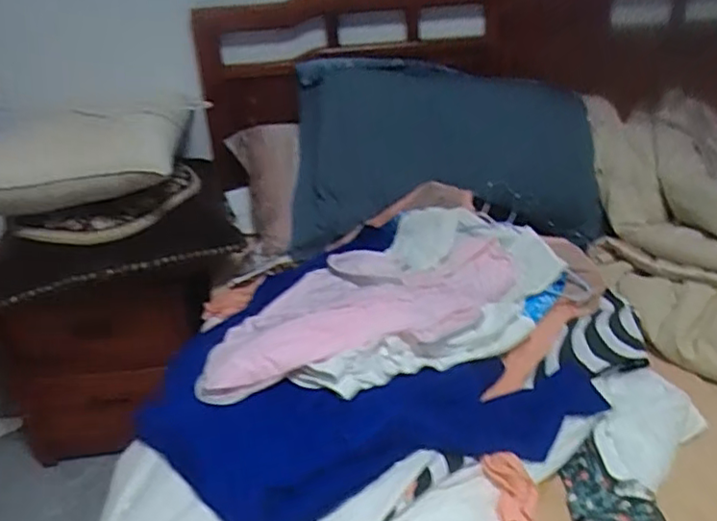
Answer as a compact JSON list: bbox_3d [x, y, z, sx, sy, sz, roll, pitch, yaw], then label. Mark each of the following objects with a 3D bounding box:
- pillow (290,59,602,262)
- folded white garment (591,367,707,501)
[{"bbox_3d":[0.191,-0.218,1.336,0.650,0.397,0.140,0,-3,-5],"label":"pillow"},{"bbox_3d":[0.425,0.255,0.972,0.221,0.049,0.147,-28,38,-35],"label":"folded white garment"}]

